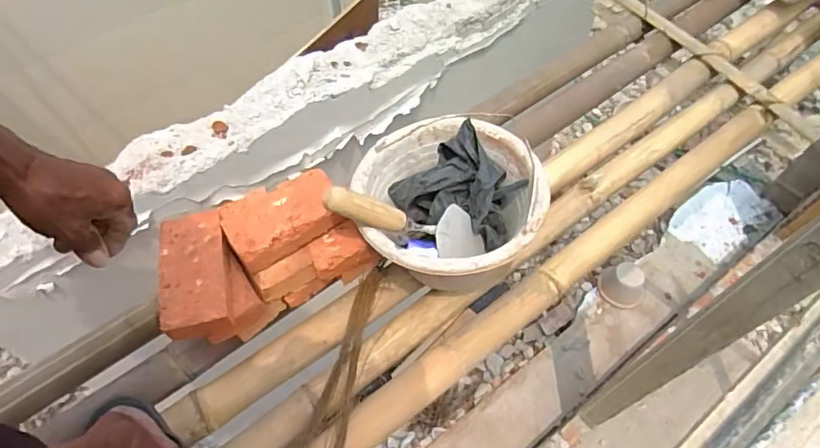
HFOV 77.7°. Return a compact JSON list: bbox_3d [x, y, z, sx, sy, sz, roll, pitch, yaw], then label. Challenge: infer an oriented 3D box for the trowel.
[{"bbox_3d":[0.007,-0.001,0.654,0.251,0.037,0.065,17,58,-32],"label":"trowel"}]

